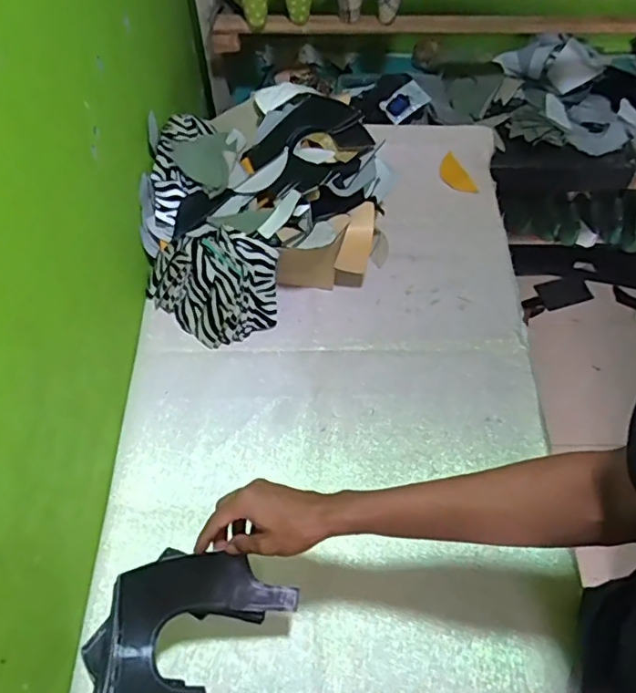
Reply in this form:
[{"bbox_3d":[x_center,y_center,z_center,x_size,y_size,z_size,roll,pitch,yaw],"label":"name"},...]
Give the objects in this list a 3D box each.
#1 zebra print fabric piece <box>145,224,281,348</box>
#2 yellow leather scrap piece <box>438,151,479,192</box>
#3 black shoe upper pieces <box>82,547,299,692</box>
[{"bbox_3d":[-0.159,-0.102,0.875,0.207,0.071,0.177,28,107,20],"label":"zebra print fabric piece"},{"bbox_3d":[0.260,-0.321,1.060,0.045,0.011,0.092,-33,79,5],"label":"yellow leather scrap piece"},{"bbox_3d":[-0.132,0.287,0.553,0.166,0.054,0.167,19,61,10],"label":"black shoe upper pieces"}]

